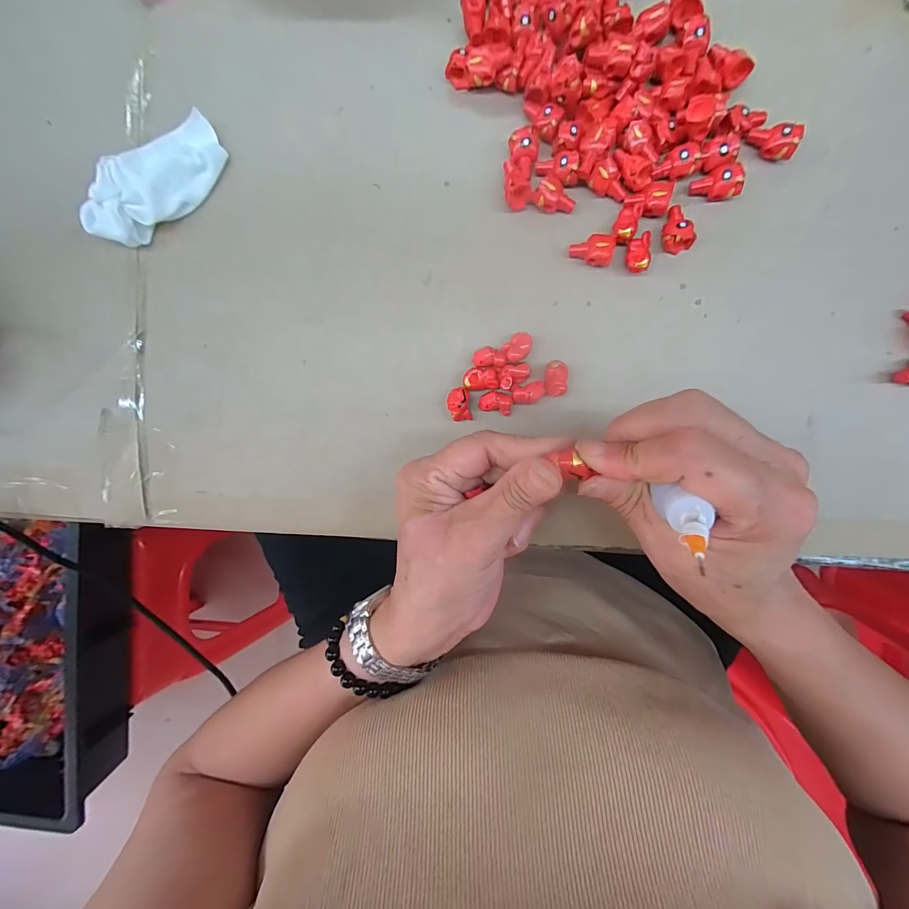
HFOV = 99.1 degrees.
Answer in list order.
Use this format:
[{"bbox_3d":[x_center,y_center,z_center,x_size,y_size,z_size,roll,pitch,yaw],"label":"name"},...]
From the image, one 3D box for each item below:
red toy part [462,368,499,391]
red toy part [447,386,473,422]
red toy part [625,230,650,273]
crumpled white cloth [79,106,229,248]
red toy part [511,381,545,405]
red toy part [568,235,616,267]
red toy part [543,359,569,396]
[{"bbox_3d":[0.017,-0.047,0.241,0.021,0.012,0.013,4,96,4],"label":"red toy part"},{"bbox_3d":[0.003,-0.031,0.242,0.014,0.013,0.020,-5,95,5],"label":"red toy part"},{"bbox_3d":[0.108,-0.119,0.229,0.013,0.012,0.022,10,96,3],"label":"red toy part"},{"bbox_3d":[-0.189,-0.172,0.245,0.095,0.021,0.042,-41,91,7],"label":"crumpled white cloth"},{"bbox_3d":[0.045,-0.038,0.240,0.020,0.012,0.012,-9,95,5],"label":"red toy part"},{"bbox_3d":[0.082,-0.122,0.232,0.026,0.012,0.018,8,96,4],"label":"red toy part"},{"bbox_3d":[0.062,-0.046,0.238,0.014,0.012,0.021,0,95,4],"label":"red toy part"}]

